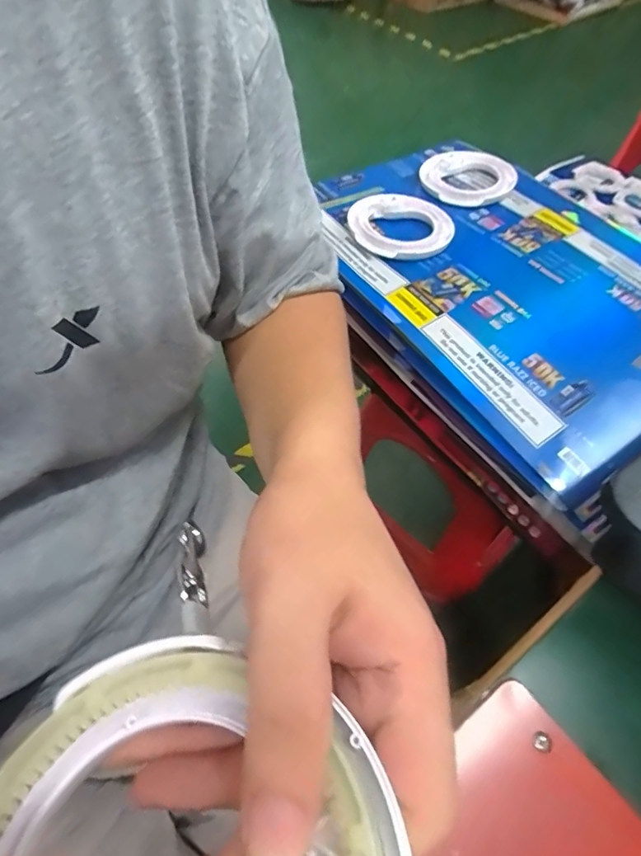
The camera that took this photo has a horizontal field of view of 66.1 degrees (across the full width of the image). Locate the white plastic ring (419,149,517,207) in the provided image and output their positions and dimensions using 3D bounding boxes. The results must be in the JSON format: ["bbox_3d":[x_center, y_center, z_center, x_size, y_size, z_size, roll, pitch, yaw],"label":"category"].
[{"bbox_3d":[0.219,-0.370,0.727,0.127,0.021,0.127,1,55,-1],"label":"white plastic ring"}]

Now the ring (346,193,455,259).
[{"bbox_3d":[0.108,-0.265,0.650,0.137,0.025,0.137,1,55,-1],"label":"ring"}]

